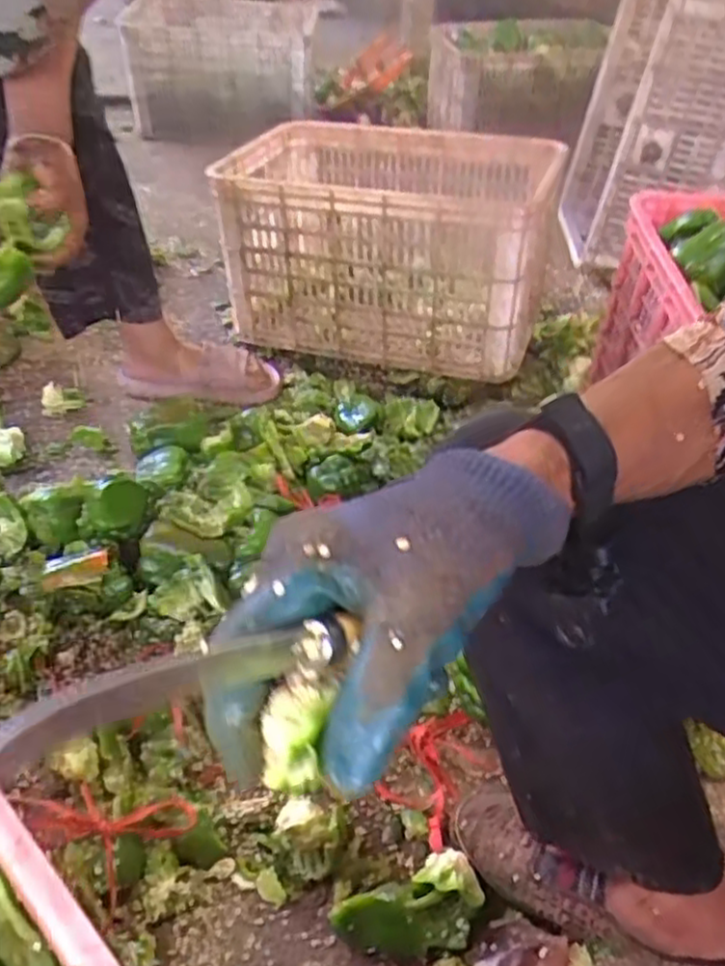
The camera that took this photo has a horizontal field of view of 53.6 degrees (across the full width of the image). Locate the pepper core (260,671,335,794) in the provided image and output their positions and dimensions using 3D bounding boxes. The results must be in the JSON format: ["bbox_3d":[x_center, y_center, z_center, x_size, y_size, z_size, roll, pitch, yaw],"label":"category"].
[{"bbox_3d":[-0.022,0.083,0.242,0.019,0.018,0.038,7,41,2],"label":"pepper core"}]

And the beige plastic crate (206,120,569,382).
[{"bbox_3d":[0.049,-0.413,1.259,0.514,0.311,0.381,15,41,13],"label":"beige plastic crate"}]

